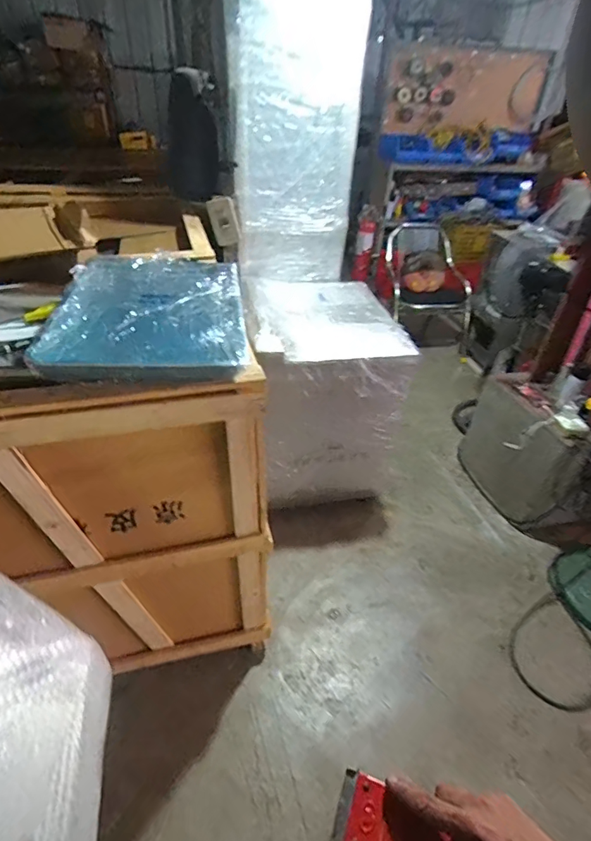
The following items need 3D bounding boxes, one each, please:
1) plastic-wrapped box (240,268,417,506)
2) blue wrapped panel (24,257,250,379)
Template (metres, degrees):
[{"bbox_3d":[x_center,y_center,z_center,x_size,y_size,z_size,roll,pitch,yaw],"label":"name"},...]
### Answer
[{"bbox_3d":[0.096,-0.156,1.987,0.581,0.819,0.738,-2,38,-7],"label":"plastic-wrapped box"},{"bbox_3d":[-0.318,-0.254,1.017,0.391,0.057,0.539,-2,38,-7],"label":"blue wrapped panel"}]

